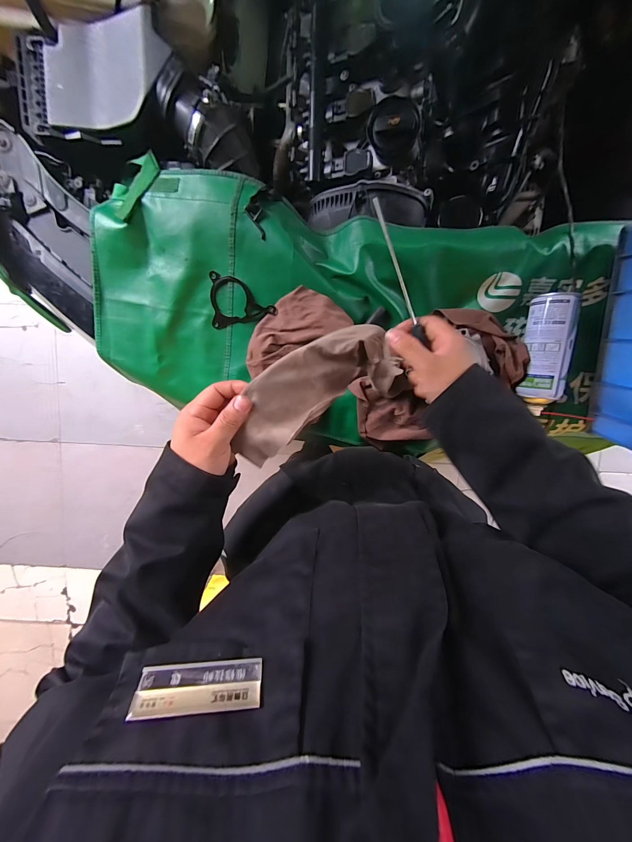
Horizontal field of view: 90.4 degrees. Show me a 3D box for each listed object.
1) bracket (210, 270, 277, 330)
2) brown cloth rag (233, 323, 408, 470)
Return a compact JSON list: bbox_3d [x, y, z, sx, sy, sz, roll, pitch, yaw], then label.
[{"bbox_3d":[-0.121,-0.198,0.527,0.111,0.006,0.086,5,112,3],"label":"bracket"},{"bbox_3d":[0.011,-0.046,0.375,0.245,0.042,0.095,-34,98,-25],"label":"brown cloth rag"}]

